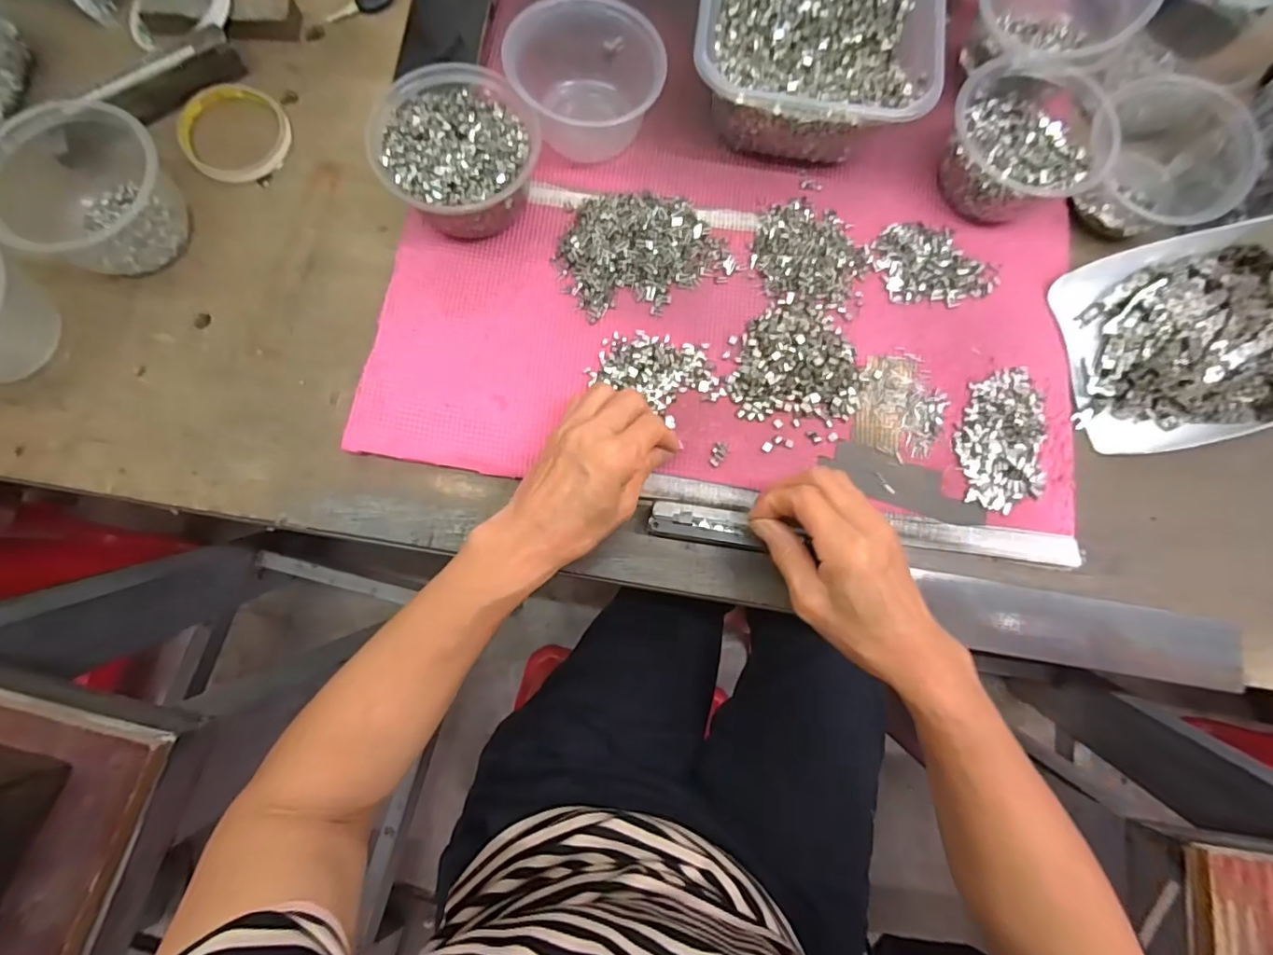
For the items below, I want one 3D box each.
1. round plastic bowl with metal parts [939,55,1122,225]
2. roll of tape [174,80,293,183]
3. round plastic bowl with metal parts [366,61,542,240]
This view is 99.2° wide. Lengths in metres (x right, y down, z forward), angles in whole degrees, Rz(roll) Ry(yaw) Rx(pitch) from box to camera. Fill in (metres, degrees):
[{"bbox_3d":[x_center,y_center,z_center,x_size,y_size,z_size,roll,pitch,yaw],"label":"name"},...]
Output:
[{"bbox_3d":[0.295,-0.257,0.418,0.112,0.054,0.114,1,78,-3],"label":"round plastic bowl with metal parts"},{"bbox_3d":[-0.325,-0.280,0.440,0.086,0.013,0.082,1,78,-3],"label":"roll of tape"},{"bbox_3d":[-0.127,-0.232,0.395,0.108,0.070,0.102,1,78,-3],"label":"round plastic bowl with metal parts"}]

